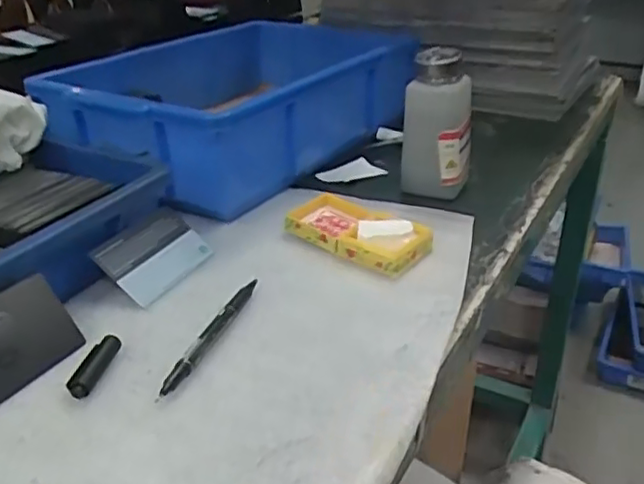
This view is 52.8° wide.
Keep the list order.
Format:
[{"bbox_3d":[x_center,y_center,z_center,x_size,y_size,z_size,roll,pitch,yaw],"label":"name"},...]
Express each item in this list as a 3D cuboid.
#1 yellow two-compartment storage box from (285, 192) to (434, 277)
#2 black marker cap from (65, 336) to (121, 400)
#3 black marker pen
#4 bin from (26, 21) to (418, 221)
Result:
[{"bbox_3d":[0.028,-0.012,0.514,0.117,0.023,0.062,21,37,34],"label":"yellow two-compartment storage box"},{"bbox_3d":[-0.133,0.072,0.378,0.013,0.012,0.043,6,31,12],"label":"black marker cap"},{"bbox_3d":[-0.070,0.057,0.407,0.014,0.012,0.120,10,32,19],"label":"black marker pen"},{"bbox_3d":[-0.078,-0.139,0.667,0.212,0.096,0.379,22,37,35],"label":"bin"}]

